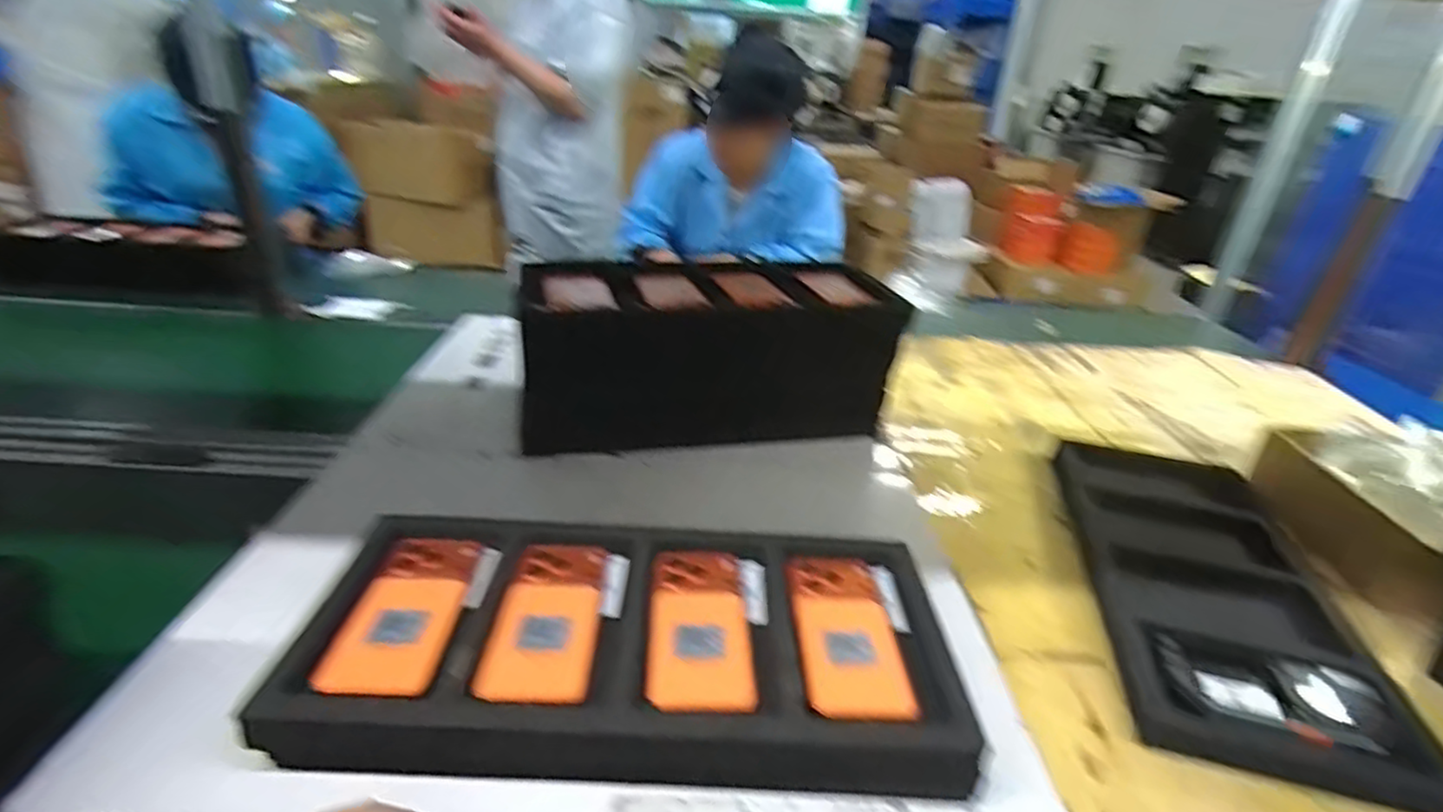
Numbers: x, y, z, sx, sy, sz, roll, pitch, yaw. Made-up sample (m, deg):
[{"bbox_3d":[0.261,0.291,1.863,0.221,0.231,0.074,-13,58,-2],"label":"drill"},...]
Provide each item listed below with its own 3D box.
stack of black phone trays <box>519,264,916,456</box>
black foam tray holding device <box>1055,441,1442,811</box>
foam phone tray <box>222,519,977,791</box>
[{"bbox_3d":[-0.022,-0.054,0.921,0.475,0.214,0.168,-4,30,-16],"label":"stack of black phone trays"},{"bbox_3d":[0.495,0.173,0.711,0.223,0.033,0.471,12,29,13],"label":"black foam tray holding device"},{"bbox_3d":[-0.066,0.193,0.548,0.486,0.064,0.239,4,28,-1],"label":"foam phone tray"}]

